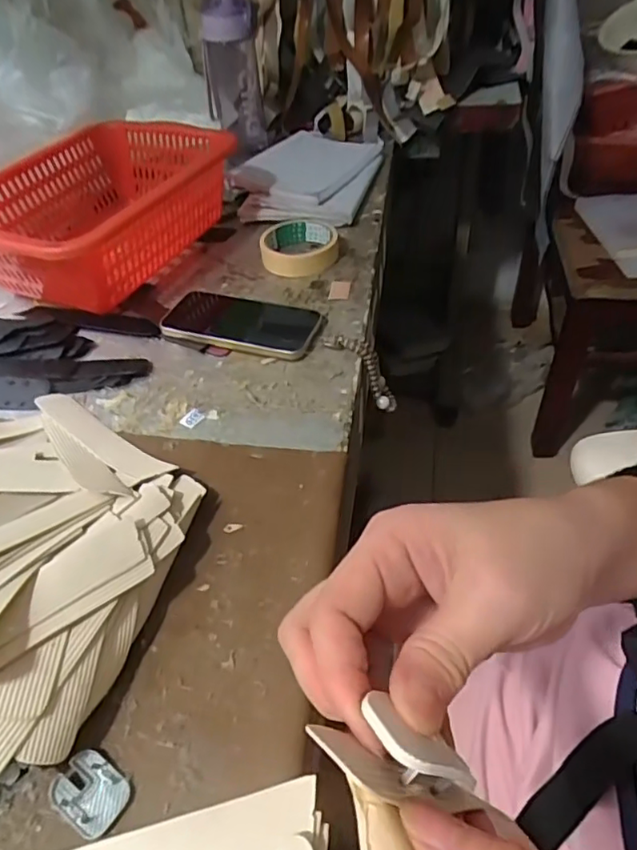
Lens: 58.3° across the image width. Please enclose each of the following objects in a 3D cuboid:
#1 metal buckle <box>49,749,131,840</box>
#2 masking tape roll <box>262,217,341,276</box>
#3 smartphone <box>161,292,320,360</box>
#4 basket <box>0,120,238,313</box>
[{"bbox_3d":[-0.123,0.198,0.308,0.040,0.005,0.031,23,52,25],"label":"metal buckle"},{"bbox_3d":[-0.023,-0.219,0.692,0.091,0.027,0.106,-3,46,2],"label":"masking tape roll"},{"bbox_3d":[-0.081,-0.106,0.589,0.164,0.014,0.082,11,48,15],"label":"smartphone"},{"bbox_3d":[-0.257,-0.248,0.681,0.216,0.109,0.306,18,50,21],"label":"basket"}]

